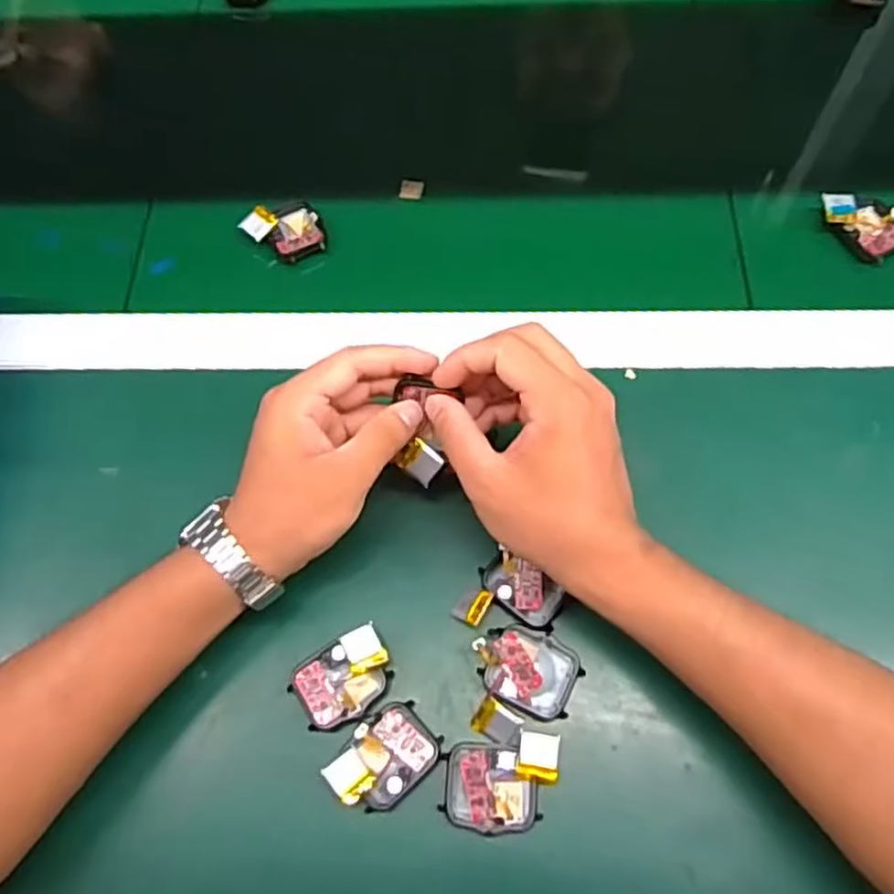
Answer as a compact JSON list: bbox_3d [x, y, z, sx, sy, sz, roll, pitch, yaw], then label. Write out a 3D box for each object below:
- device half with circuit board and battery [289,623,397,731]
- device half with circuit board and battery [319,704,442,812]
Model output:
[{"bbox_3d":[-0.052,0.119,0.368,0.050,0.015,0.036,-28,68,-9],"label":"device half with circuit board and battery"},{"bbox_3d":[-0.030,0.152,0.351,0.051,0.015,0.036,-42,71,-14],"label":"device half with circuit board and battery"}]

